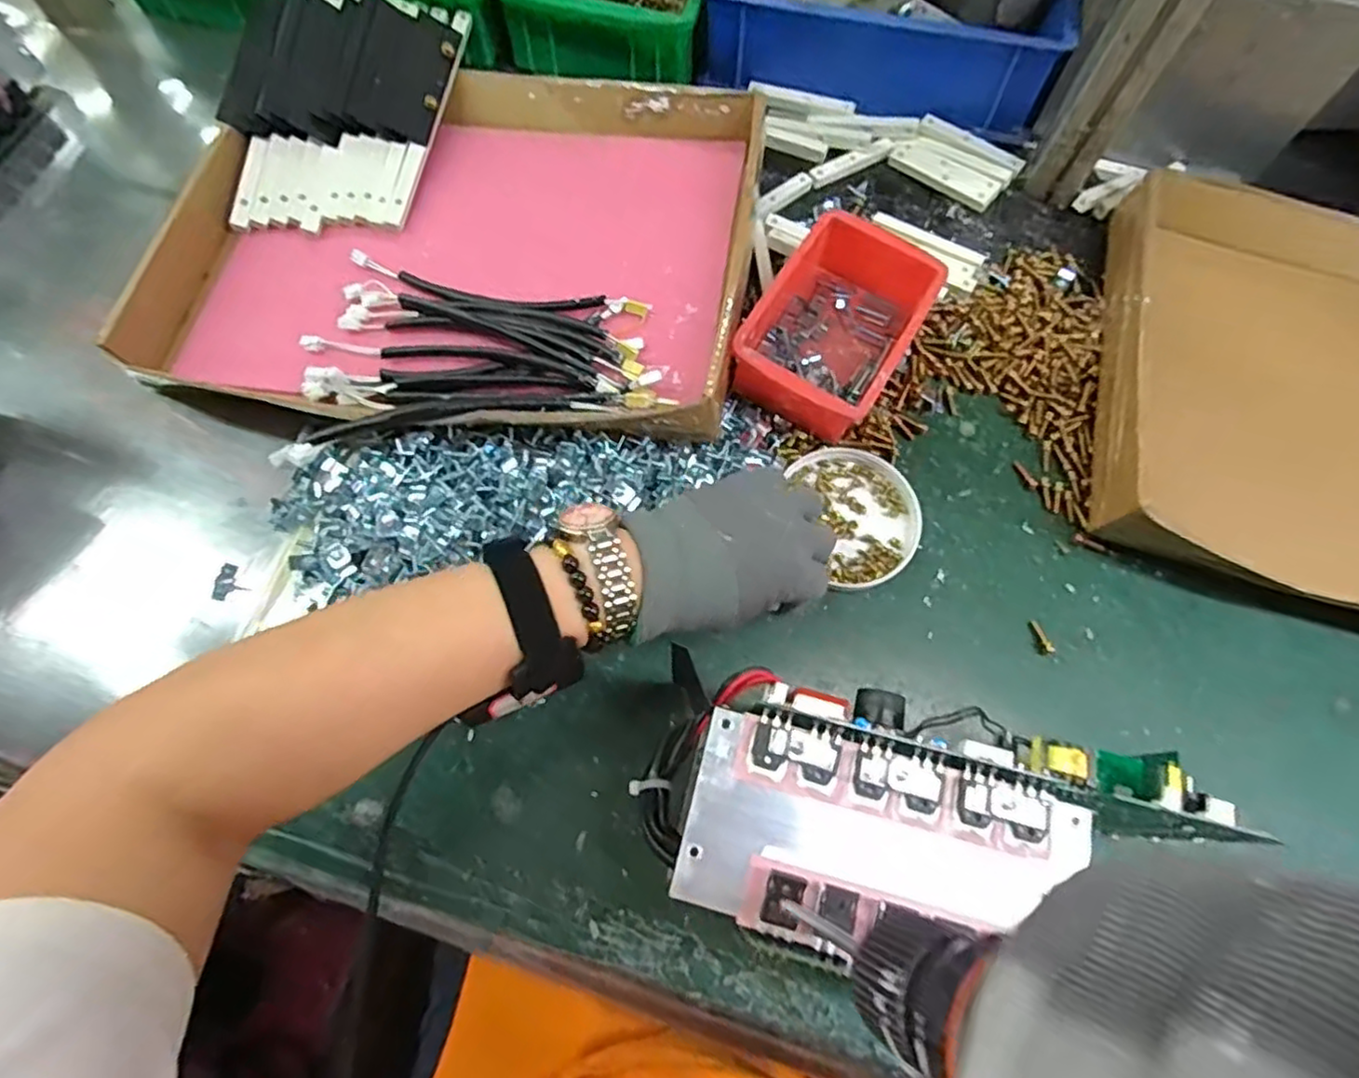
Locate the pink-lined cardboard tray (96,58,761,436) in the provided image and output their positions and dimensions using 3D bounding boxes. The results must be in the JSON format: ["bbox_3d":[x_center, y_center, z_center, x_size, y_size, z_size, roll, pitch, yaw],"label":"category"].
[{"bbox_3d":[-0.168,-0.252,0.513,0.455,0.054,0.362,9,71,5],"label":"pink-lined cardboard tray"}]

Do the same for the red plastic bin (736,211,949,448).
[{"bbox_3d":[0.110,-0.143,0.471,0.098,0.066,0.148,30,74,11],"label":"red plastic bin"}]

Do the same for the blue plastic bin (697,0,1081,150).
[{"bbox_3d":[0.180,-0.472,0.591,0.295,0.078,0.197,12,71,6],"label":"blue plastic bin"}]

